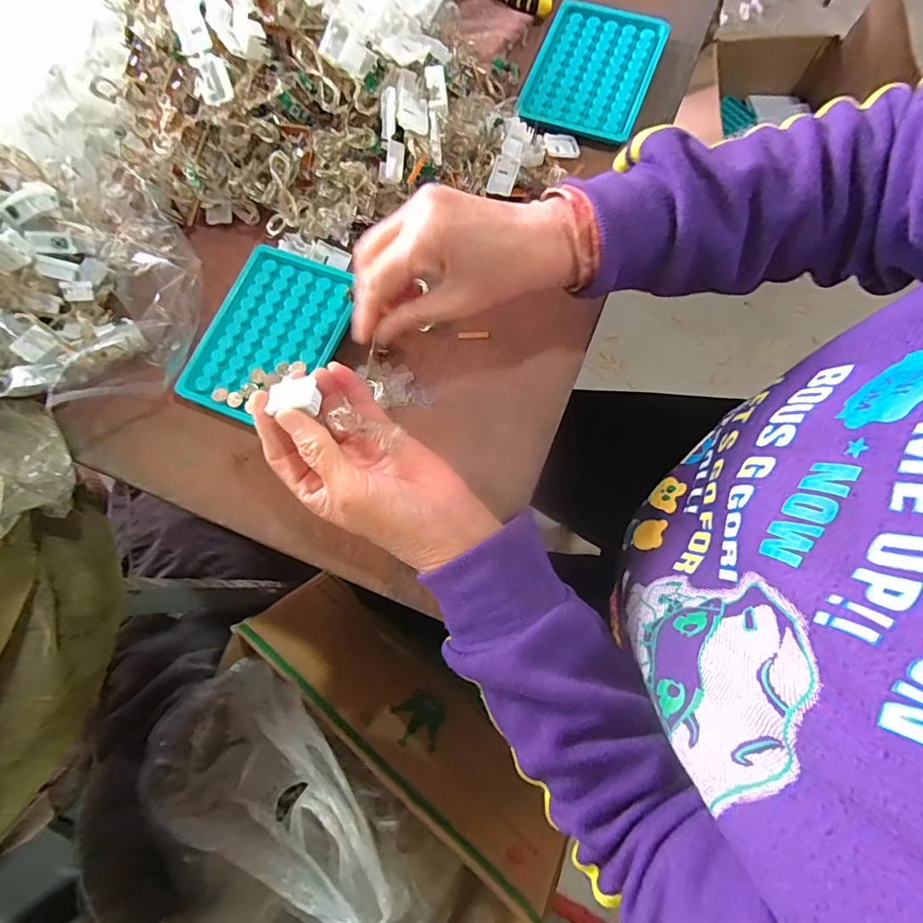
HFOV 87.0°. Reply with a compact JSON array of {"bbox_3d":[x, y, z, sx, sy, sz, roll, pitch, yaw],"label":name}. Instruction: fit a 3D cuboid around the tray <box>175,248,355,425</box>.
[{"bbox_3d":[-0.141,-0.093,0.360,0.098,0.012,0.131,22,79,8],"label":"tray"}]

